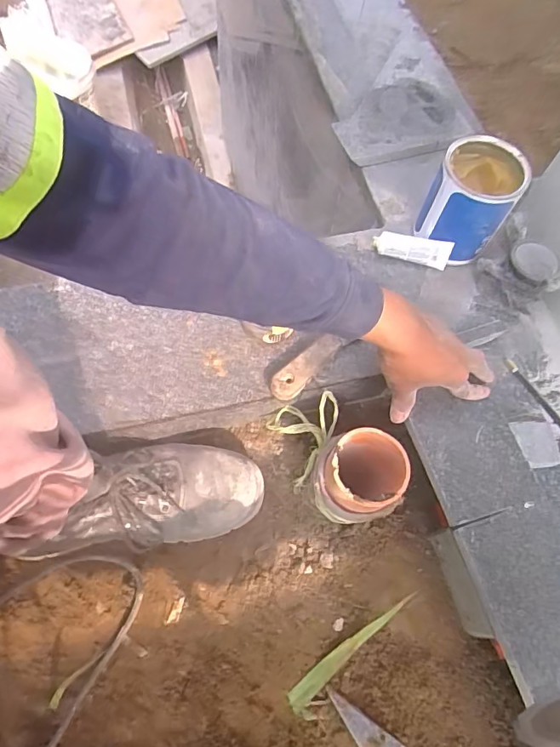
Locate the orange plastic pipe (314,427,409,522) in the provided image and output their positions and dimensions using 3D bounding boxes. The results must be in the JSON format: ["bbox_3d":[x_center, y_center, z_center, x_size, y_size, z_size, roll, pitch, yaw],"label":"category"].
[{"bbox_3d":[0.084,0.119,0.536,0.089,0.109,0.086,1,65,-3],"label":"orange plastic pipe"}]

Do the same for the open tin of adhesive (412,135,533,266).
[{"bbox_3d":[0.237,-0.214,0.605,0.094,0.119,0.098,1,65,-3],"label":"open tin of adhesive"}]

